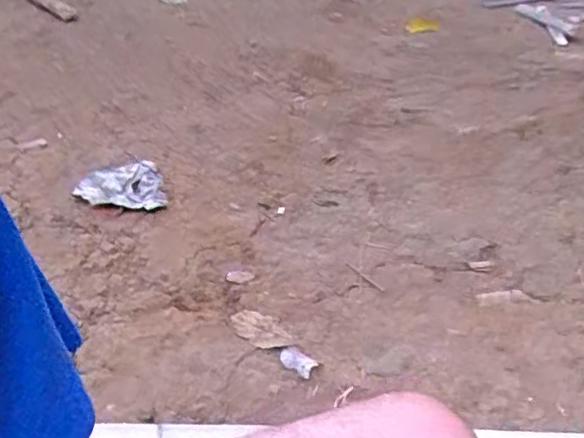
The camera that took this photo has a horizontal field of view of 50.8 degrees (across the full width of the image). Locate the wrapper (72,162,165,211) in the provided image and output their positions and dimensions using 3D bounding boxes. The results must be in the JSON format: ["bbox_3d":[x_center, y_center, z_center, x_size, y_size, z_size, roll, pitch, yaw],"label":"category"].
[{"bbox_3d":[-0.392,-0.074,1.407,0.207,0.041,0.185,-8,37,-5],"label":"wrapper"}]

